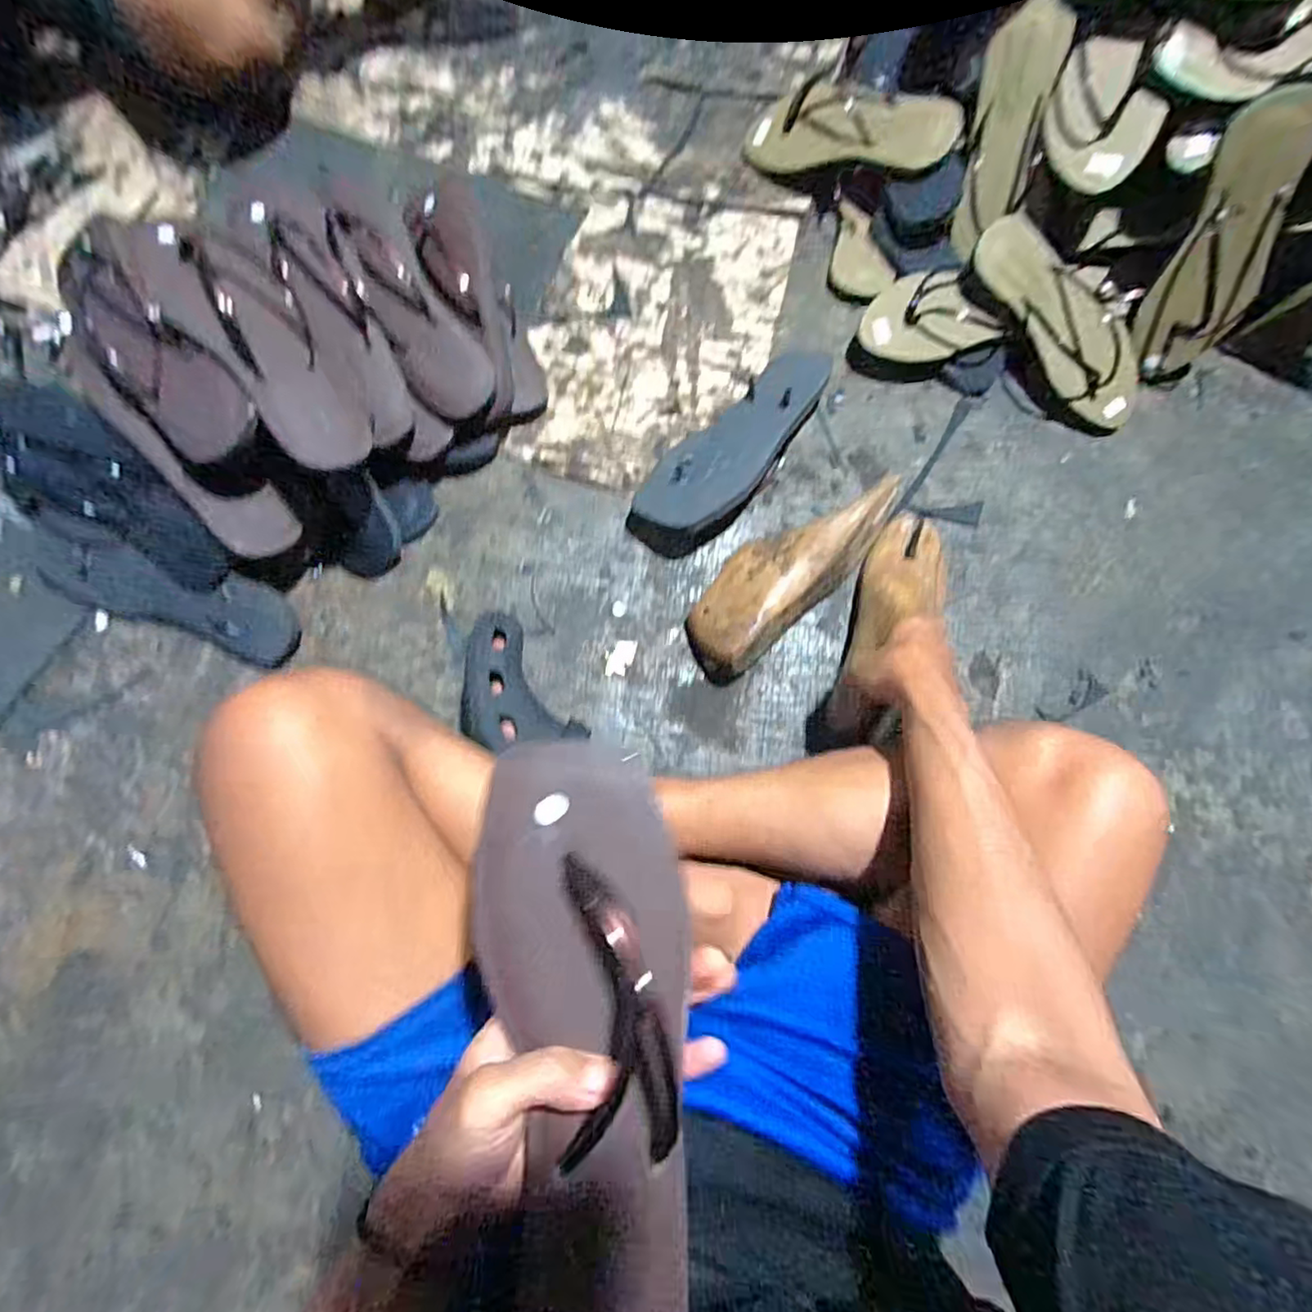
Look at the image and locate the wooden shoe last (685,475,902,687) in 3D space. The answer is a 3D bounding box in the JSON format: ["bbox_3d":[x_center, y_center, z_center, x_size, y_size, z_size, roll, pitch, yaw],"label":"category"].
[{"bbox_3d":[0.129,-0.087,0.605,0.249,0.074,0.090,-41,82,-9],"label":"wooden shoe last"}]

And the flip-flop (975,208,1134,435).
[{"bbox_3d":[0.429,-0.351,0.660,0.088,0.045,0.242,-35,97,14],"label":"flip-flop"}]

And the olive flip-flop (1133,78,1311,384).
[{"bbox_3d":[0.548,-0.390,0.607,0.078,0.243,0.050,-12,45,-4],"label":"olive flip-flop"}]

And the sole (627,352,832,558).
[{"bbox_3d":[0.084,-0.224,0.639,0.099,0.050,0.283,35,79,6],"label":"sole"}]

